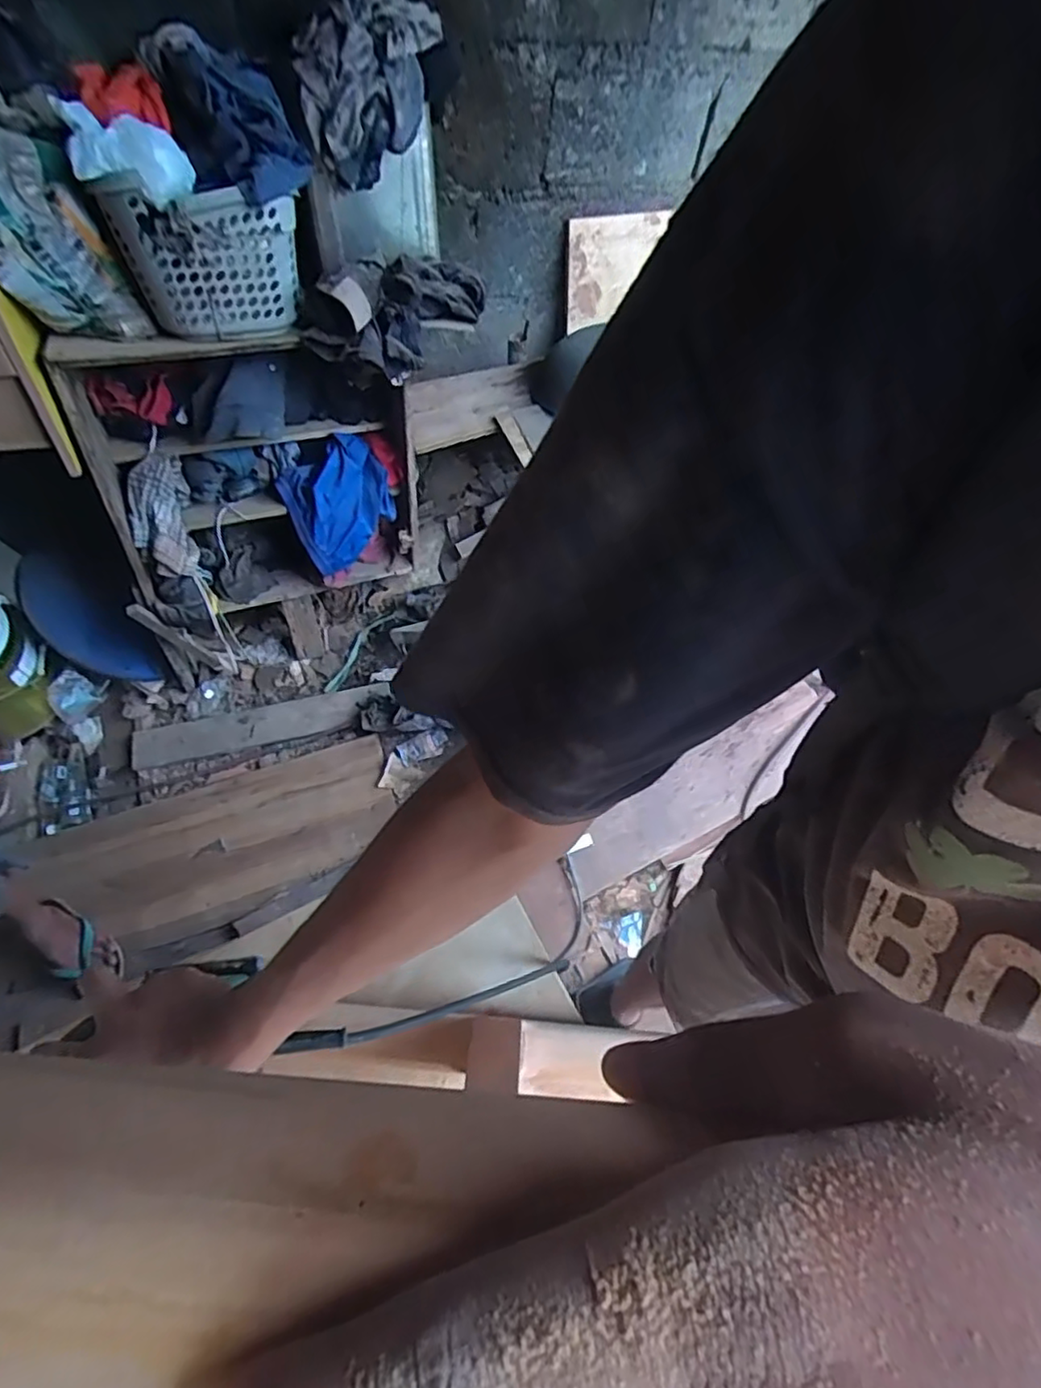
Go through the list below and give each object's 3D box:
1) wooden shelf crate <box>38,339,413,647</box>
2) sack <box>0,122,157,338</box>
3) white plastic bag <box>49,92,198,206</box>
[{"bbox_3d":[-0.542,-0.452,1.387,0.631,0.565,0.276,-14,64,-11],"label":"wooden shelf crate"},{"bbox_3d":[-0.742,-0.712,0.990,0.167,0.303,0.096,-26,67,-16],"label":"sack"},{"bbox_3d":[-0.604,-0.818,0.966,0.188,0.083,0.077,12,61,-17],"label":"white plastic bag"}]

